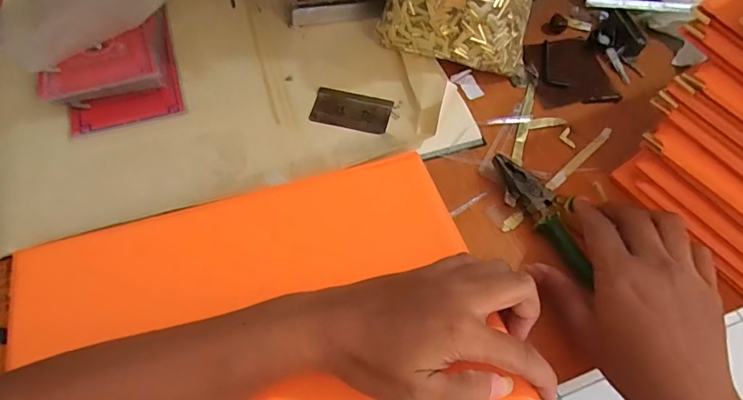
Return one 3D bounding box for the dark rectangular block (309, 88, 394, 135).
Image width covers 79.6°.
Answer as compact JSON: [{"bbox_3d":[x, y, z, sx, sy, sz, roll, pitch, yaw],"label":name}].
[{"bbox_3d":[-0.020,-0.093,0.464,0.079,0.004,0.050,14,59,4],"label":"dark rectangular block"}]

